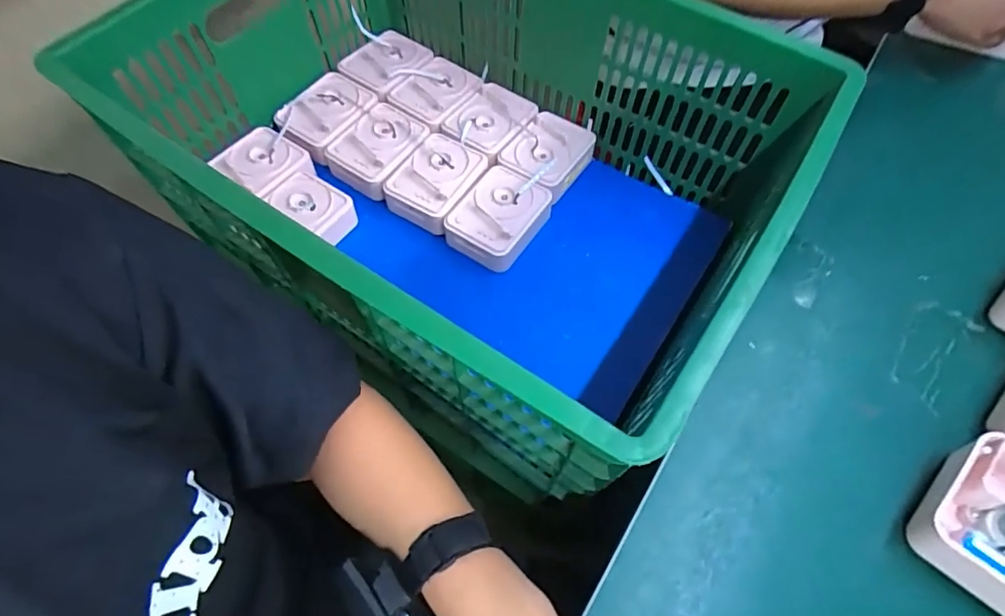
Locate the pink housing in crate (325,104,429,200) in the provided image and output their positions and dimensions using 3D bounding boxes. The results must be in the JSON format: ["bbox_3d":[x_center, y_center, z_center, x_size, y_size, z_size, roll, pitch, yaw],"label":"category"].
[{"bbox_3d":[-0.171,-0.220,0.718,0.100,0.042,0.131,30,66,16],"label":"pink housing in crate"}]

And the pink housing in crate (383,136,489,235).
[{"bbox_3d":[-0.086,-0.171,0.693,0.097,0.041,0.128,32,67,17],"label":"pink housing in crate"}]

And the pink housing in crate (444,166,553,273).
[{"bbox_3d":[-0.004,-0.118,0.667,0.102,0.043,0.124,27,65,15],"label":"pink housing in crate"}]

